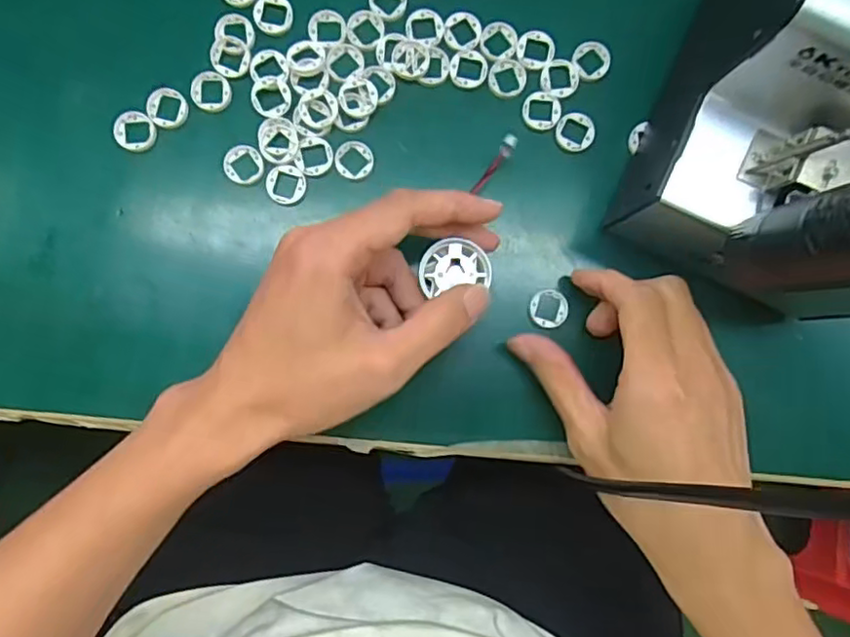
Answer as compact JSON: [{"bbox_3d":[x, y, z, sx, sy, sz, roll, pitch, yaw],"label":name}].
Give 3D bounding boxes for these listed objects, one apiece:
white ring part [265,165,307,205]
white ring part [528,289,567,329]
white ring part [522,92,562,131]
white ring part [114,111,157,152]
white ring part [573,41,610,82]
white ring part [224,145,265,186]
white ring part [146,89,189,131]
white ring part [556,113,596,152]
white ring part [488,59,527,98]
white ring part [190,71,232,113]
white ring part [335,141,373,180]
[{"bbox_3d":[-0.078,-0.075,0.354,0.022,0.004,0.021,0,88,-2],"label":"white ring part"},{"bbox_3d":[0.070,-0.006,0.358,0.022,0.004,0.021,0,88,-2],"label":"white ring part"},{"bbox_3d":[0.067,-0.119,0.363,0.021,0.004,0.022,0,88,-2],"label":"white ring part"},{"bbox_3d":[-0.162,-0.105,0.355,0.021,0.007,0.021,0,88,-2],"label":"white ring part"},{"bbox_3d":[0.098,-0.151,0.369,0.022,0.004,0.022,0,88,-2],"label":"white ring part"},{"bbox_3d":[-0.101,-0.086,0.355,0.022,0.004,0.021,0,88,-2],"label":"white ring part"},{"bbox_3d":[-0.144,-0.118,0.355,0.021,0.004,0.023,0,88,-2],"label":"white ring part"},{"bbox_3d":[0.086,-0.107,0.363,0.022,0.004,0.022,0,88,-2],"label":"white ring part"},{"bbox_3d":[0.048,-0.138,0.364,0.022,0.004,0.021,9,88,-2],"label":"white ring part"},{"bbox_3d":[-0.121,-0.128,0.357,0.021,0.004,0.023,0,88,-2],"label":"white ring part"},{"bbox_3d":[-0.040,-0.090,0.359,0.021,0.004,0.021,16,88,-1],"label":"white ring part"}]

